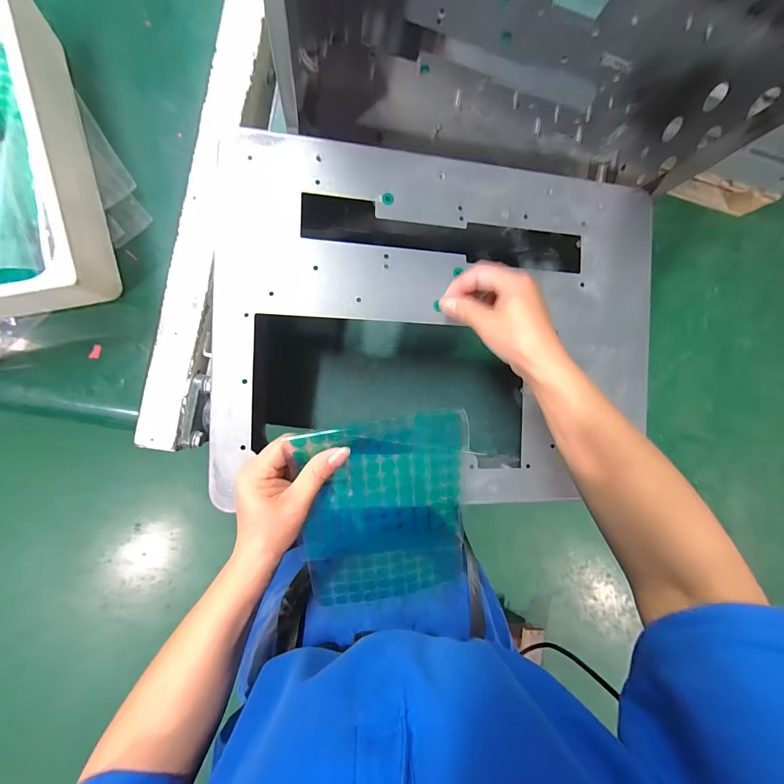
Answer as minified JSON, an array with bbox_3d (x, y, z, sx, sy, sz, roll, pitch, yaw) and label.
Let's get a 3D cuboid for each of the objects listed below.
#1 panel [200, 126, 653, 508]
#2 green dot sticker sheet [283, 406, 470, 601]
[{"bbox_3d":[0.065,-0.066,0.351,0.446,0.016,0.347,2,91,-9],"label":"panel"},{"bbox_3d":[-0.004,0.104,0.289,0.132,0.011,0.172,-5,109,-9],"label":"green dot sticker sheet"}]

